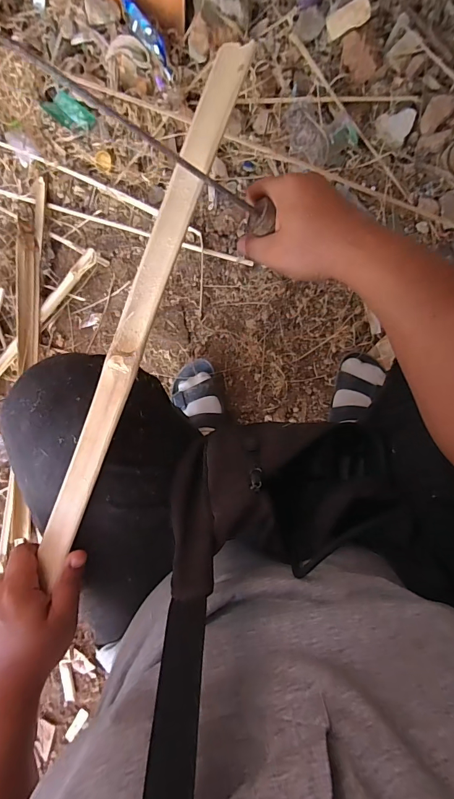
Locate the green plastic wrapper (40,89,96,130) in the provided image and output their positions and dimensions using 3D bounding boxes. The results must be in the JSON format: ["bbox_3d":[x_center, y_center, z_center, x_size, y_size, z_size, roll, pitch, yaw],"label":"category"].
[{"bbox_3d":[-0.343,-0.625,0.806,0.110,0.018,0.057,36,94,5],"label":"green plastic wrapper"}]

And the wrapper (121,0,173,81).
[{"bbox_3d":[-0.164,-0.746,0.756,0.033,0.052,0.202,-32,82,6],"label":"wrapper"}]

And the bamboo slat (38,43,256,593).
[{"bbox_3d":[-0.084,-0.066,0.334,0.036,0.007,0.490,24,96,21],"label":"bamboo slat"}]

